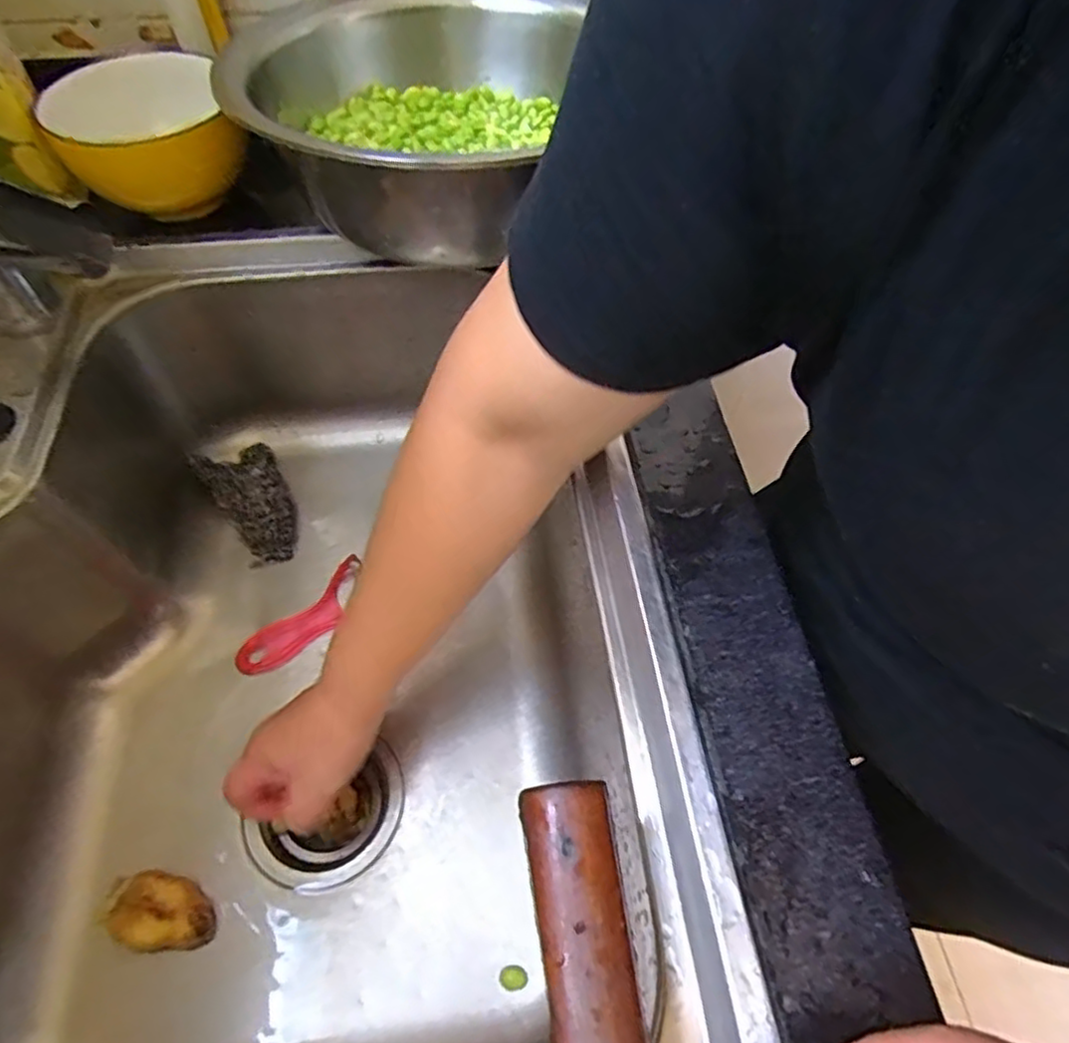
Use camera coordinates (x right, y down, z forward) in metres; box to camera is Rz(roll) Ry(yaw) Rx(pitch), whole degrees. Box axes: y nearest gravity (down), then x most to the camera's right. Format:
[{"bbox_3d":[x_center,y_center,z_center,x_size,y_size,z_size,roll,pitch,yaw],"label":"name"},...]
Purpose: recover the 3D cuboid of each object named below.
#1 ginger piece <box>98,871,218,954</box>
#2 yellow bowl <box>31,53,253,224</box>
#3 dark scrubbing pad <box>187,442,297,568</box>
[{"bbox_3d":[-0.234,0.241,0.408,0.070,0.016,0.040,10,53,5],"label":"ginger piece"},{"bbox_3d":[-0.285,-0.275,0.495,0.124,0.084,0.124,-21,61,-21],"label":"yellow bowl"},{"bbox_3d":[-0.239,-0.021,0.565,0.061,0.026,0.117,-28,71,-22],"label":"dark scrubbing pad"}]

